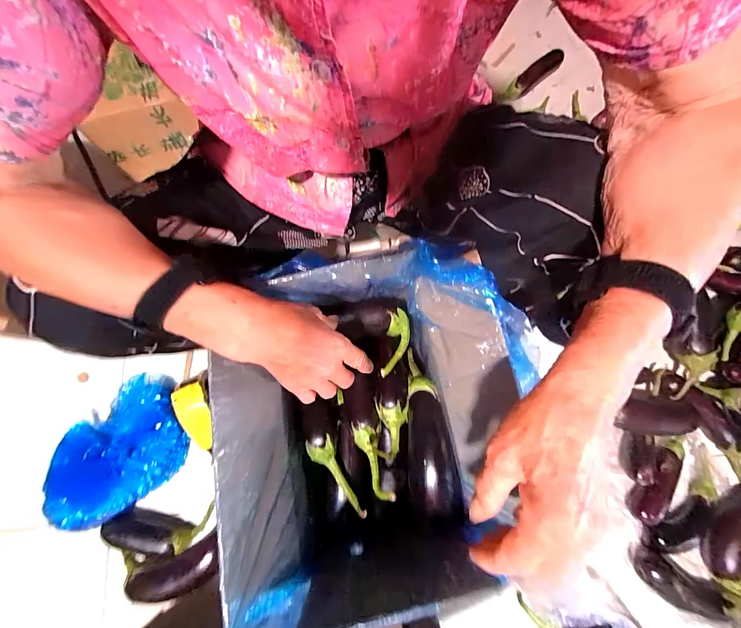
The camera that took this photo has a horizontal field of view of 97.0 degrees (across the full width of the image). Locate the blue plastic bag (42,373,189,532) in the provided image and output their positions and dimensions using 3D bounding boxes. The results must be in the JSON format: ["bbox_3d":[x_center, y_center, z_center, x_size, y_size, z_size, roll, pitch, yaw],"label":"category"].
[{"bbox_3d":[-0.435,0.238,0.579,0.151,0.133,0.250,7,76,3],"label":"blue plastic bag"}]

